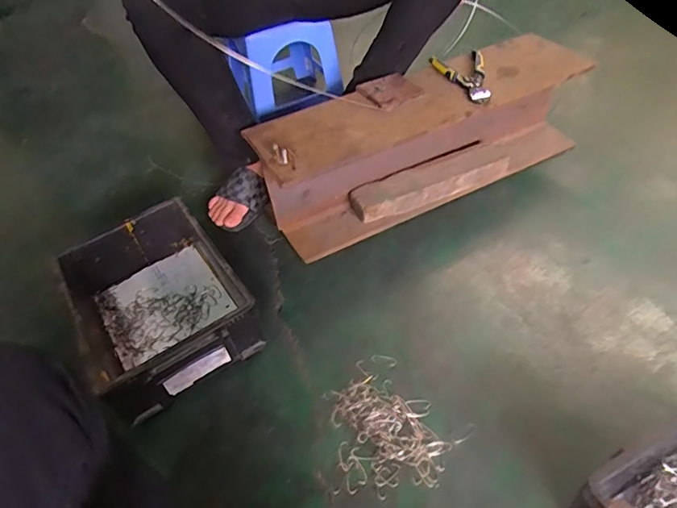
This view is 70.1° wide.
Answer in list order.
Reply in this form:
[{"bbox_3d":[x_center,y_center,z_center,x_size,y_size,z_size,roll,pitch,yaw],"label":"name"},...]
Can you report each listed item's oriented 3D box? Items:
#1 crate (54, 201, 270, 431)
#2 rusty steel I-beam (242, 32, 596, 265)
[{"bbox_3d":[-0.313,0.085,0.824,0.254,0.122,0.343,-30,50,-21],"label":"crate"},{"bbox_3d":[0.186,-0.244,1.029,0.714,0.212,0.213,-22,48,-14],"label":"rusty steel I-beam"}]

